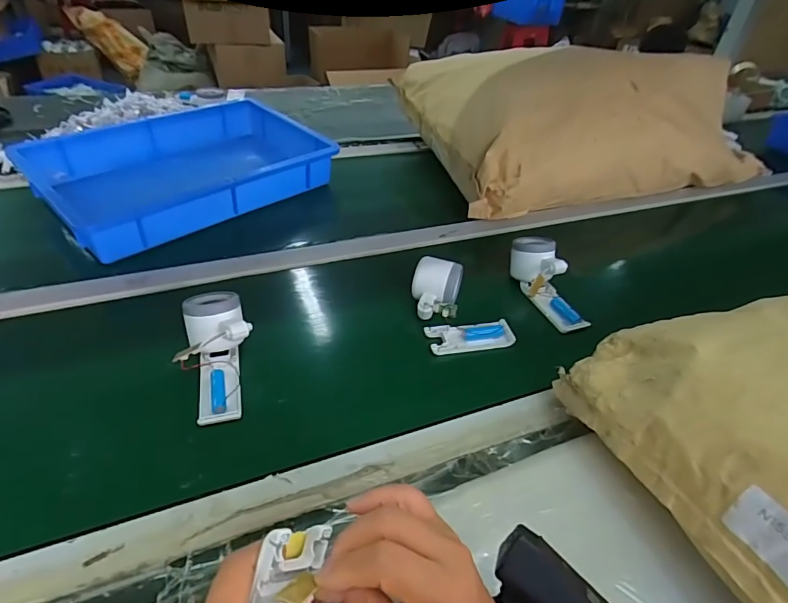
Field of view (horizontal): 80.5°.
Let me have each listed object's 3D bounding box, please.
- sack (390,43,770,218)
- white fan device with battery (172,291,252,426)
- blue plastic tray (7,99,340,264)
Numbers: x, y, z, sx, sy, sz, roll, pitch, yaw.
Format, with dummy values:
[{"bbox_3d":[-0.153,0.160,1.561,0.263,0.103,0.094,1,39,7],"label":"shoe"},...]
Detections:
[{"bbox_3d":[0.371,-0.363,0.920,0.626,0.210,0.412,-7,42,-15],"label":"sack"},{"bbox_3d":[-0.184,0.056,0.488,0.069,0.052,0.144,-7,48,-14],"label":"white fan device with battery"},{"bbox_3d":[-0.349,-0.227,0.796,0.285,0.077,0.428,34,48,29],"label":"blue plastic tray"}]

